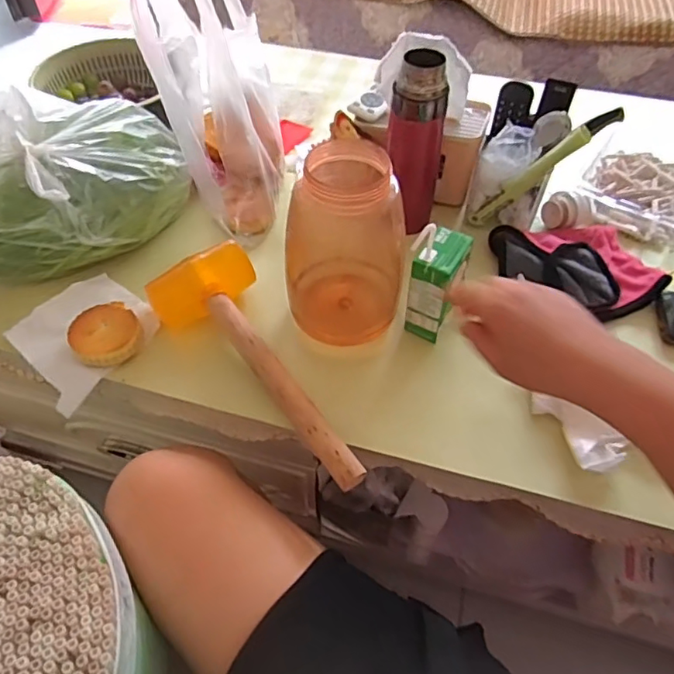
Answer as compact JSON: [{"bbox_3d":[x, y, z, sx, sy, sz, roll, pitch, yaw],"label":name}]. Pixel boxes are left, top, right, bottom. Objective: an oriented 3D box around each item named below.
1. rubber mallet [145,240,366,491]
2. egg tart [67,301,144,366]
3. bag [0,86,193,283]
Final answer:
[{"bbox_3d":[-0.090,0.030,0.546,0.116,0.051,0.298,-23,56,-17],"label":"rubber mallet"},{"bbox_3d":[-0.248,-0.002,0.587,0.069,0.024,0.065,0,53,0],"label":"egg tart"},{"bbox_3d":[-0.341,-0.189,0.660,0.297,0.114,0.210,-9,53,-7],"label":"bag"}]

